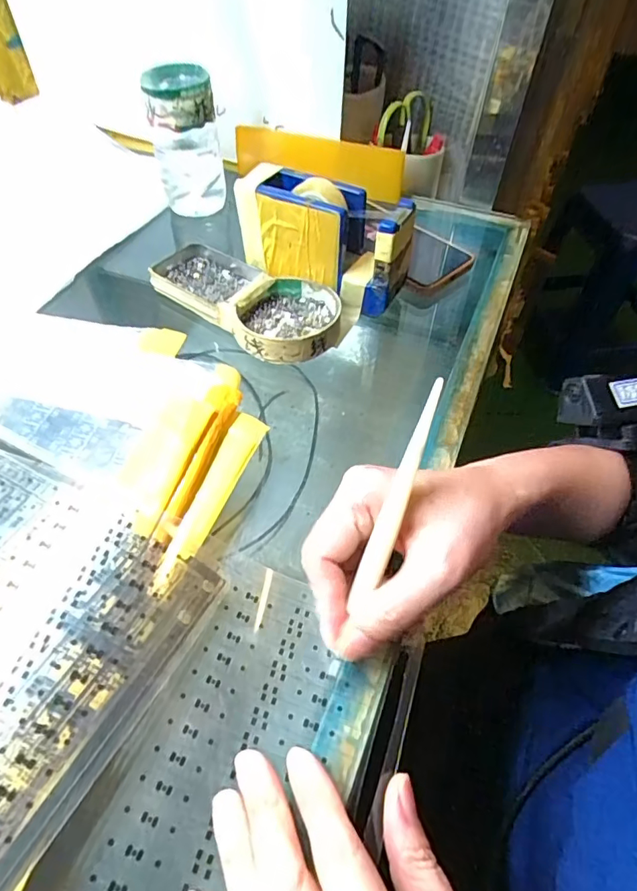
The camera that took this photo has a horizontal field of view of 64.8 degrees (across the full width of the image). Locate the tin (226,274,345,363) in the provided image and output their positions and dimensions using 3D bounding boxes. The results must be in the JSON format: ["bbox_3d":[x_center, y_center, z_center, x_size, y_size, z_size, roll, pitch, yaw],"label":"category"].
[{"bbox_3d":[-0.025,-0.101,0.400,0.083,0.022,0.084,0,53,0],"label":"tin"}]

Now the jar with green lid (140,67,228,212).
[{"bbox_3d":[-0.129,-0.297,0.489,0.061,0.111,0.052,-4,53,-4],"label":"jar with green lid"}]

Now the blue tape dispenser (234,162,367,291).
[{"bbox_3d":[-0.016,-0.181,0.410,0.100,0.070,0.047,26,57,17],"label":"blue tape dispenser"}]

